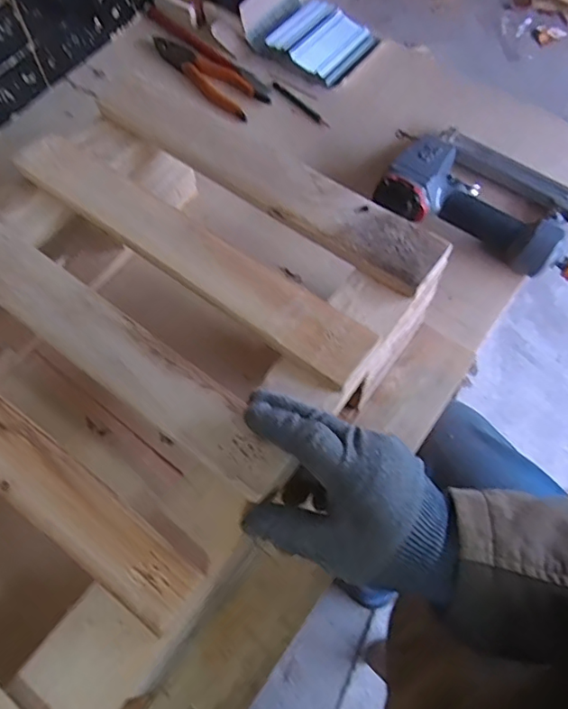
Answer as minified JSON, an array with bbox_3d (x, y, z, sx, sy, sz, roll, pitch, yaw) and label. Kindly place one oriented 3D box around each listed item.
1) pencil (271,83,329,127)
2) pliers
[{"bbox_3d":[0.020,-0.318,0.679,0.011,0.006,0.099,-39,69,-17],"label":"pencil"},{"bbox_3d":[-0.102,-0.366,0.697,0.184,0.014,0.054,41,71,18],"label":"pliers"}]

